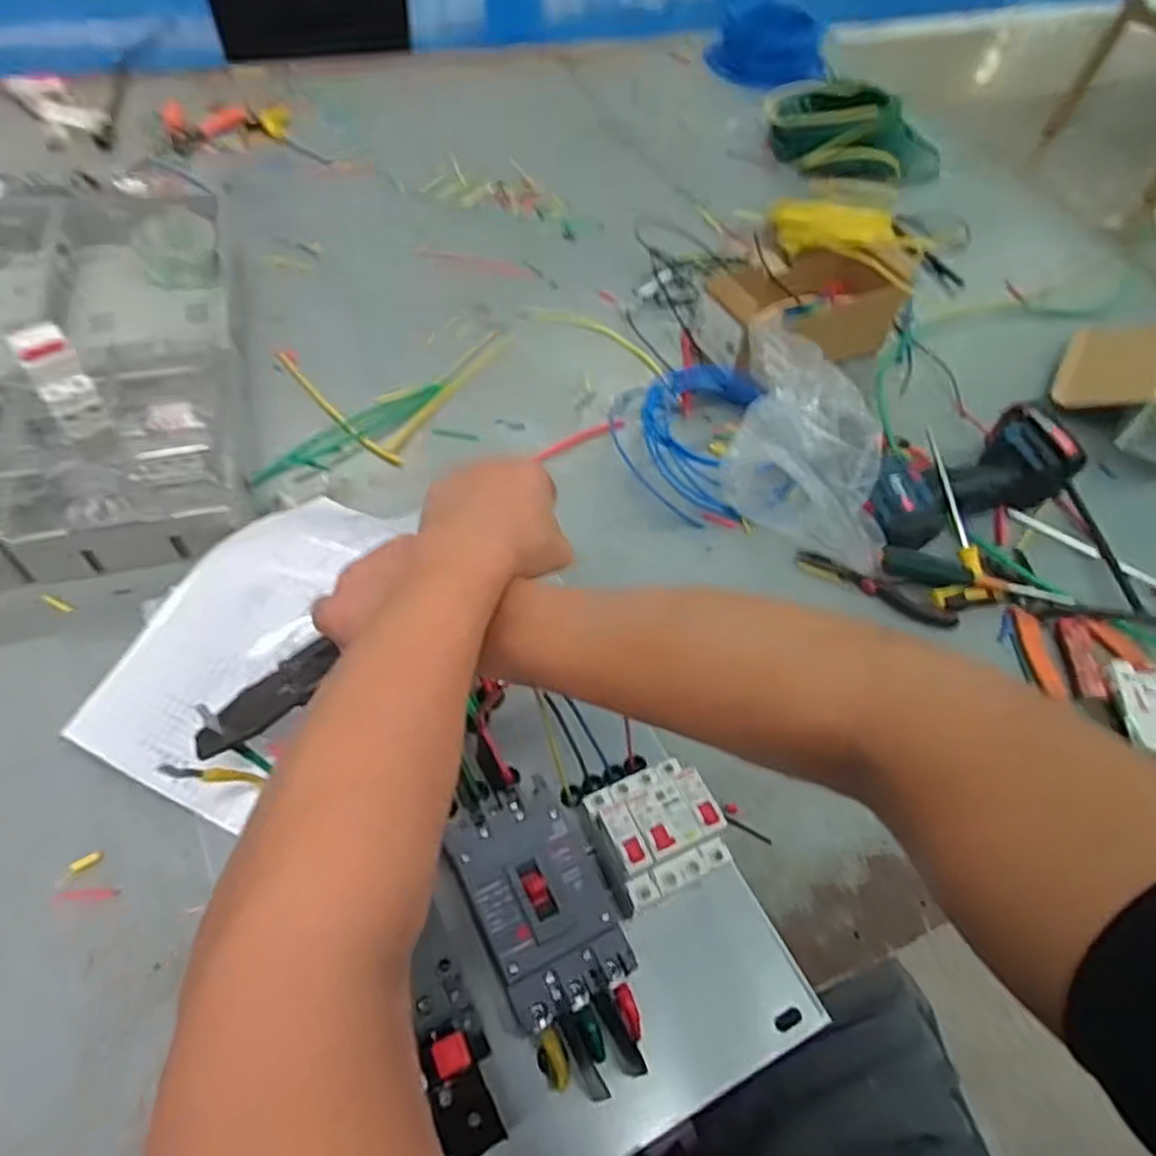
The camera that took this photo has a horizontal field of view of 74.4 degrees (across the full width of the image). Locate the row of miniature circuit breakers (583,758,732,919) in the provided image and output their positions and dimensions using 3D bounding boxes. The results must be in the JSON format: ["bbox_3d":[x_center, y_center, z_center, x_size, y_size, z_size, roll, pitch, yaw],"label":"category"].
[{"bbox_3d":[0.047,0.178,0.520,0.088,0.078,0.079,-21,59,-19],"label":"row of miniature circuit breakers"}]

